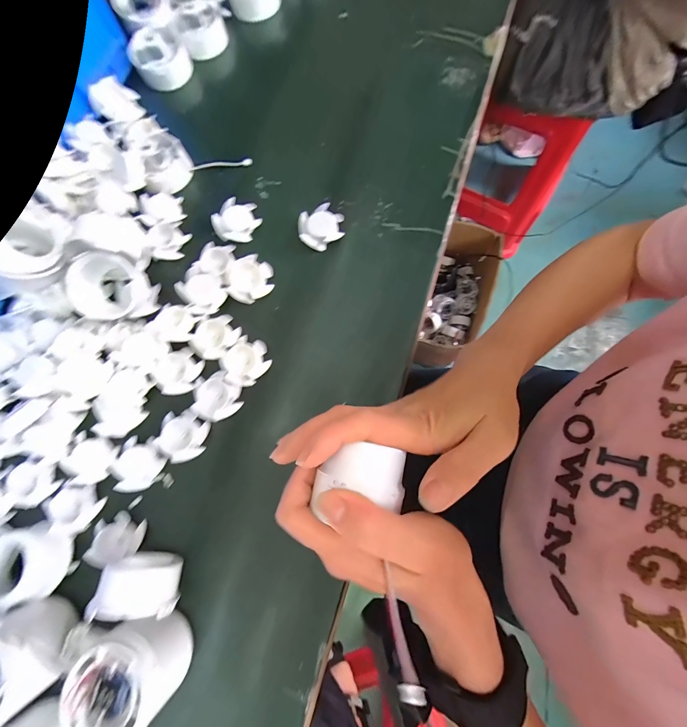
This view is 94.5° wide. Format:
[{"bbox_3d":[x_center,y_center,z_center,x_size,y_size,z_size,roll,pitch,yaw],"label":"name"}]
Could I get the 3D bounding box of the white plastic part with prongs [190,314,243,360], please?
[{"bbox_3d":[-0.115,-0.024,0.287,0.034,0.012,0.042,29,81,8],"label":"white plastic part with prongs"}]

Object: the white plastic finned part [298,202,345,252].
[{"bbox_3d":[-0.022,-0.130,0.301,0.043,0.010,0.038,-37,83,-7],"label":"white plastic finned part"}]

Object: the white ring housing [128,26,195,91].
[{"bbox_3d":[-0.202,-0.337,0.352,0.058,0.032,0.046,-29,78,-4],"label":"white ring housing"}]

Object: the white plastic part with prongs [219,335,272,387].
[{"bbox_3d":[-0.085,-0.002,0.281,0.035,0.010,0.041,40,82,10],"label":"white plastic part with prongs"}]

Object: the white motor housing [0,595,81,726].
[{"bbox_3d":[-0.228,0.204,0.220,0.066,0.044,0.059,-38,79,-6],"label":"white motor housing"}]

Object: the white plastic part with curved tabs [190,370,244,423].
[{"bbox_3d":[-0.109,0.028,0.273,0.041,0.008,0.039,-1,78,3],"label":"white plastic part with curved tabs"}]

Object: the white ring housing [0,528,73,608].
[{"bbox_3d":[-0.244,0.153,0.242,0.051,0.022,0.047,0,80,-1],"label":"white ring housing"}]

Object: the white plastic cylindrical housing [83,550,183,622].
[{"bbox_3d":[-0.141,0.155,0.228,0.048,0.055,0.026,14,79,6],"label":"white plastic cylindrical housing"}]

